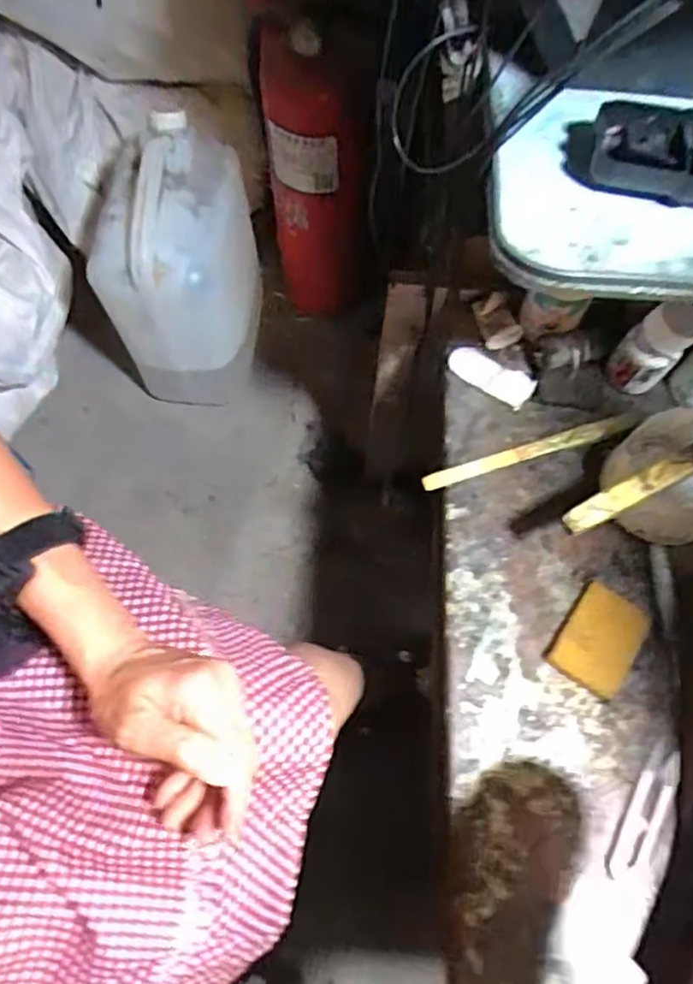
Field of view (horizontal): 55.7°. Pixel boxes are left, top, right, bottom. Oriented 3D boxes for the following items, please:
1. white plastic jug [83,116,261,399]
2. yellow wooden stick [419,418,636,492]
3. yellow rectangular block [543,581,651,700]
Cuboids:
[{"bbox_3d":[-0.204,-0.273,0.858,0.161,0.313,0.222,8,69,3],"label":"white plastic jug"},{"bbox_3d":[0.146,-0.031,0.523,0.178,0.017,0.013,-15,70,-6],"label":"yellow wooden stick"},{"bbox_3d":[0.182,0.105,0.470,0.053,0.009,0.072,32,72,12],"label":"yellow rectangular block"}]

